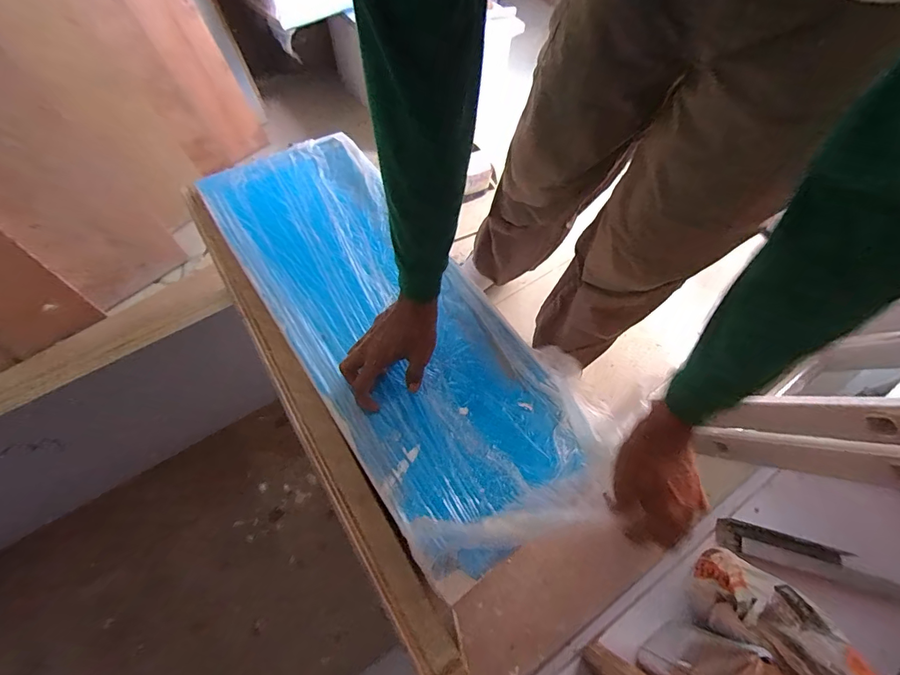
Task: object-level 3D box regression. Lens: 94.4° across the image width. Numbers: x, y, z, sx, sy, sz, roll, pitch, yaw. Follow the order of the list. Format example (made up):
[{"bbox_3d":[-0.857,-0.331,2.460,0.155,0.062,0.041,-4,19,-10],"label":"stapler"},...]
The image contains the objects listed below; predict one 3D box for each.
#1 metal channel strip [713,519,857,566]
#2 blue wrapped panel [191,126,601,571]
[{"bbox_3d":[0.654,0.407,0.824,0.260,0.027,0.056,9,66,2],"label":"metal channel strip"},{"bbox_3d":[-0.118,-0.045,0.661,0.299,0.031,0.777,-35,71,-16],"label":"blue wrapped panel"}]

